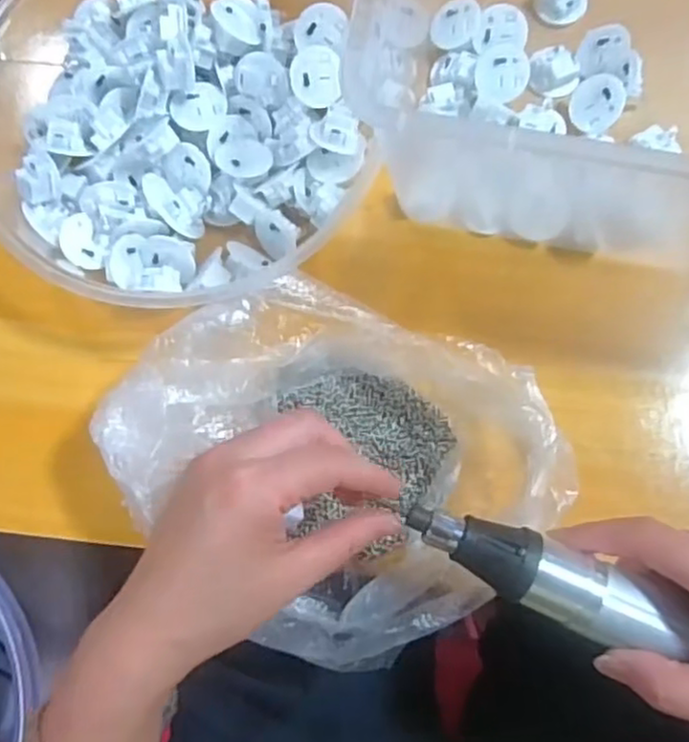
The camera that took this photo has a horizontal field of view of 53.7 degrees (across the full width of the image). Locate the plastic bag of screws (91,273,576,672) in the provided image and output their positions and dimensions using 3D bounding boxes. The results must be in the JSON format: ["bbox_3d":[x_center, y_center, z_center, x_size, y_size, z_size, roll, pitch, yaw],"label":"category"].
[{"bbox_3d":[0.000,0.038,0.352,0.195,0.057,0.180,42,78,10],"label":"plastic bag of screws"}]

